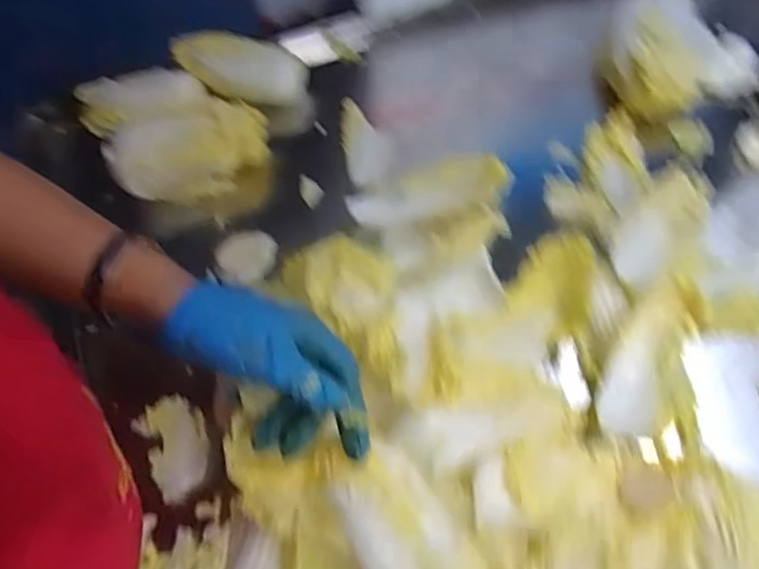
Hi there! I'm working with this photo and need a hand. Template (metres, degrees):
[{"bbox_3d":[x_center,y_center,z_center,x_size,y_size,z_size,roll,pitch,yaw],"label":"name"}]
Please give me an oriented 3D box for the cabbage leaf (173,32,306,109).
[{"bbox_3d":[-0.137,-0.207,0.589,0.128,0.040,0.050,14,63,-8],"label":"cabbage leaf"}]

